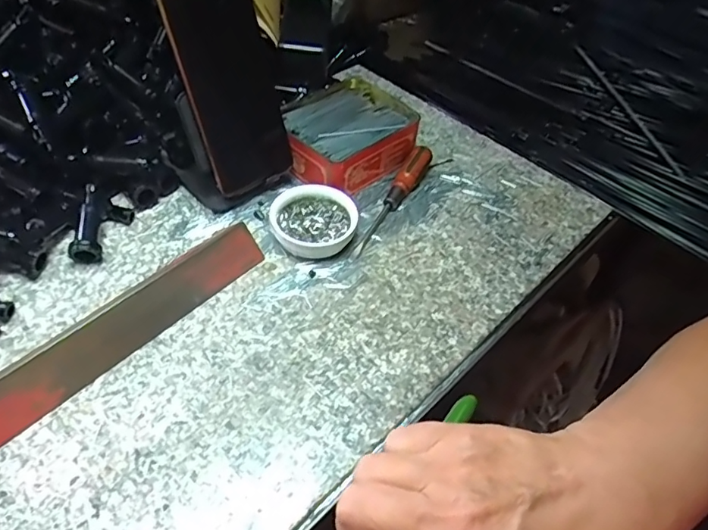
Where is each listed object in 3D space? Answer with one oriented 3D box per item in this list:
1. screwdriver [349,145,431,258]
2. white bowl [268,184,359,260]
[{"bbox_3d":[0.032,-0.061,0.491,0.020,0.025,0.146,26,52,17],"label":"screwdriver"},{"bbox_3d":[-0.034,-0.036,0.460,0.071,0.024,0.069,3,49,-3],"label":"white bowl"}]

